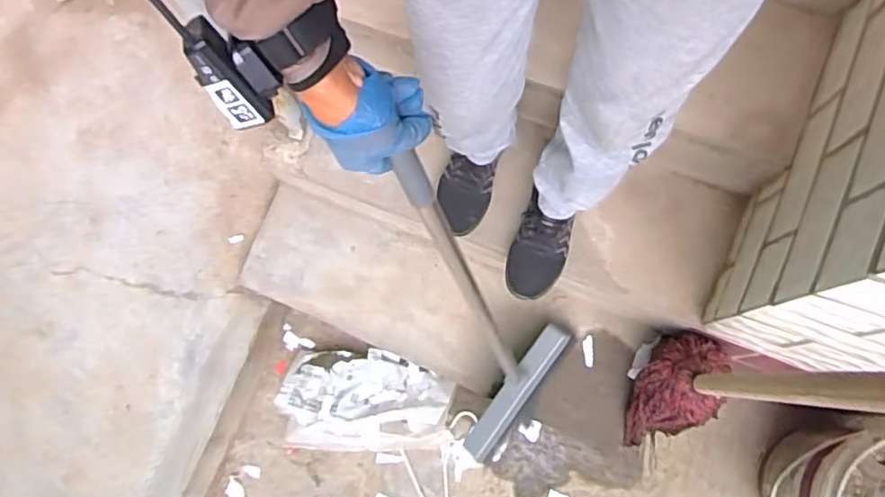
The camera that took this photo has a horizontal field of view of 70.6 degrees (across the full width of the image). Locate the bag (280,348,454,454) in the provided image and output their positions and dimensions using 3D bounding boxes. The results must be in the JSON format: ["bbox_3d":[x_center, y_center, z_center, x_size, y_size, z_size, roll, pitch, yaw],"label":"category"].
[{"bbox_3d":[-0.171,0.336,1.388,0.373,0.059,0.214,0,80,1],"label":"bag"}]

